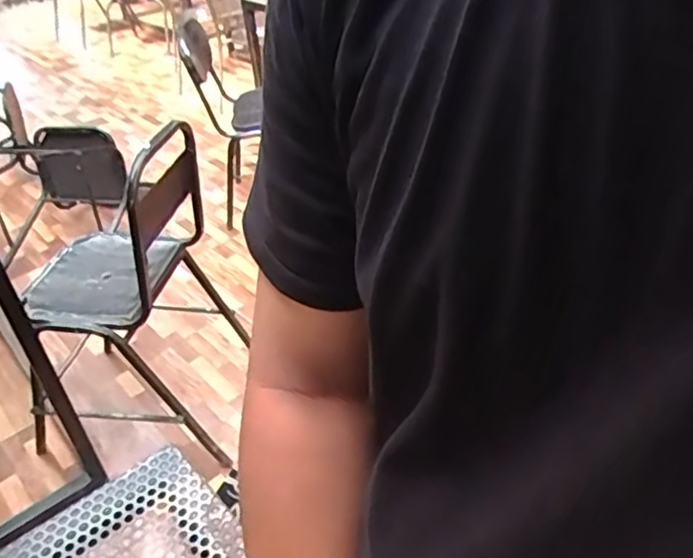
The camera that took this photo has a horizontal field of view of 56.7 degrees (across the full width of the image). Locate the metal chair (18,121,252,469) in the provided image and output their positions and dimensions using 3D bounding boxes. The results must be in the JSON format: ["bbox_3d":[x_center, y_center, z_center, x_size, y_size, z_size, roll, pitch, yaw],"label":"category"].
[{"bbox_3d":[-0.548,0.015,1.545,0.486,0.693,0.423,2,37,10],"label":"metal chair"}]

